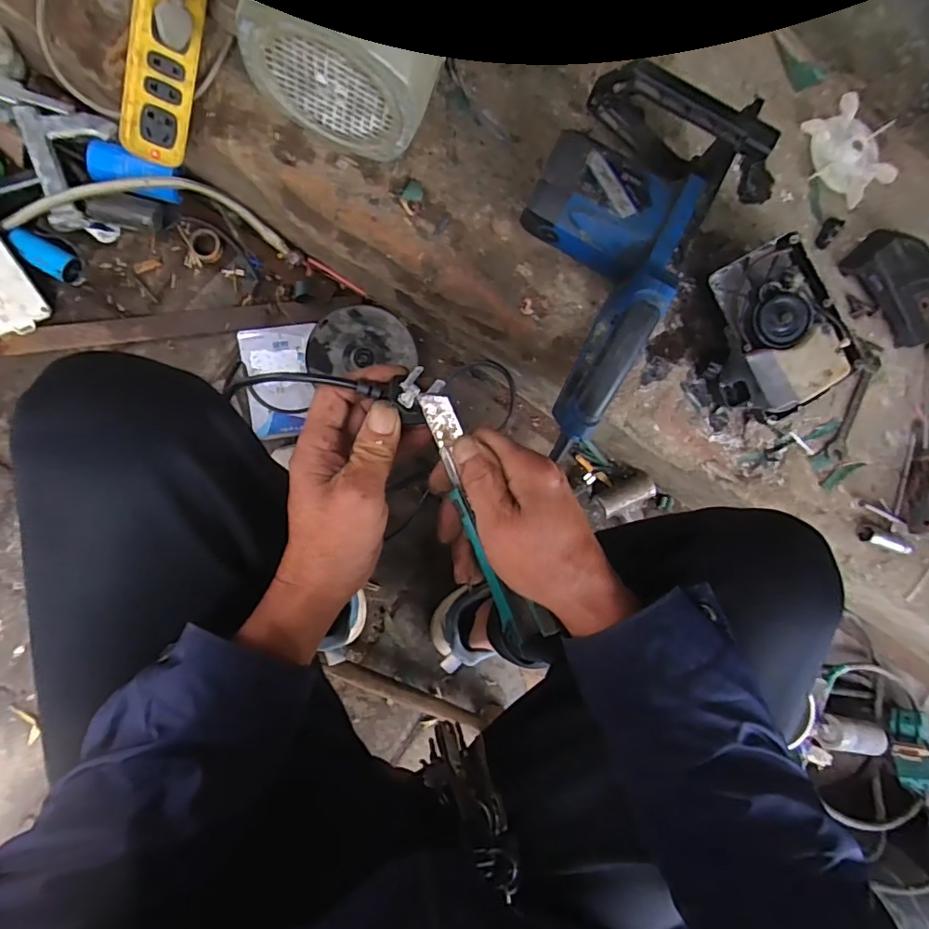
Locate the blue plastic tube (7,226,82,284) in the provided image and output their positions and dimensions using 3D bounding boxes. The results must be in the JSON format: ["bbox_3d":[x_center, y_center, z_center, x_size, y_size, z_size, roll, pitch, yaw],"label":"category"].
[{"bbox_3d":[-0.532,-0.266,0.671,0.076,0.038,0.039,30,85,-8],"label":"blue plastic tube"}]

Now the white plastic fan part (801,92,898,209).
[{"bbox_3d":[0.525,-0.427,0.710,0.124,0.016,0.127,0,89,-9],"label":"white plastic fan part"}]

